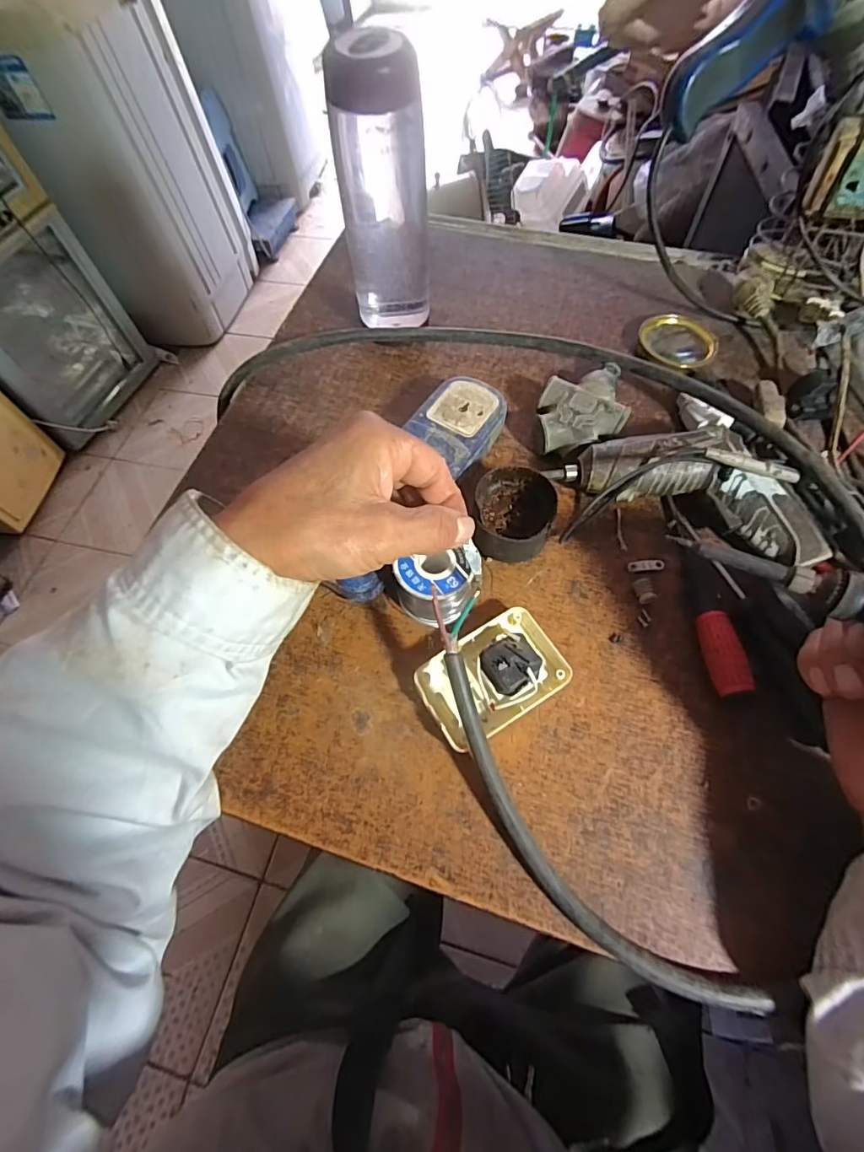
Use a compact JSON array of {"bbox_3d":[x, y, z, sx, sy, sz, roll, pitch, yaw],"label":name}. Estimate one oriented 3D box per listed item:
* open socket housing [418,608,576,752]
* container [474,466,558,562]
[{"bbox_3d":[0.038,0.063,0.314,0.088,0.024,0.058,-31,65,-11],"label":"open socket housing"},{"bbox_3d":[0.060,-0.045,0.355,0.055,0.030,0.061,0,63,4],"label":"container"}]

